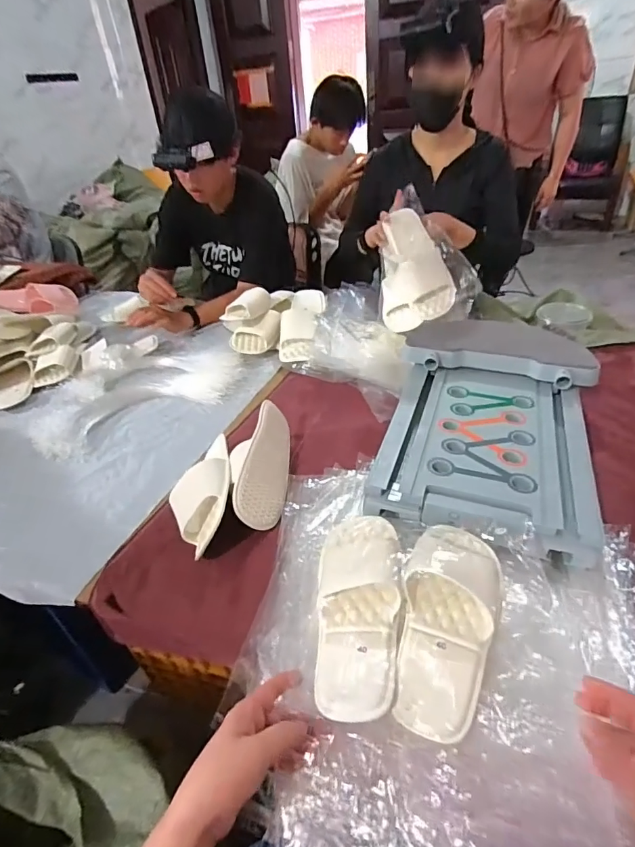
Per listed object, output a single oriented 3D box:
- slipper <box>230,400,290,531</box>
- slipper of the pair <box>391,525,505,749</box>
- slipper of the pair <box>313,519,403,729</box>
[{"bbox_3d":[-0.098,0.070,0.732,0.060,0.104,0.237,-26,33,29],"label":"slipper"},{"bbox_3d":[0.139,0.201,0.477,0.097,0.040,0.236,9,39,19],"label":"slipper of the pair"},{"bbox_3d":[0.045,0.202,0.505,0.092,0.042,0.230,0,37,8],"label":"slipper of the pair"}]

